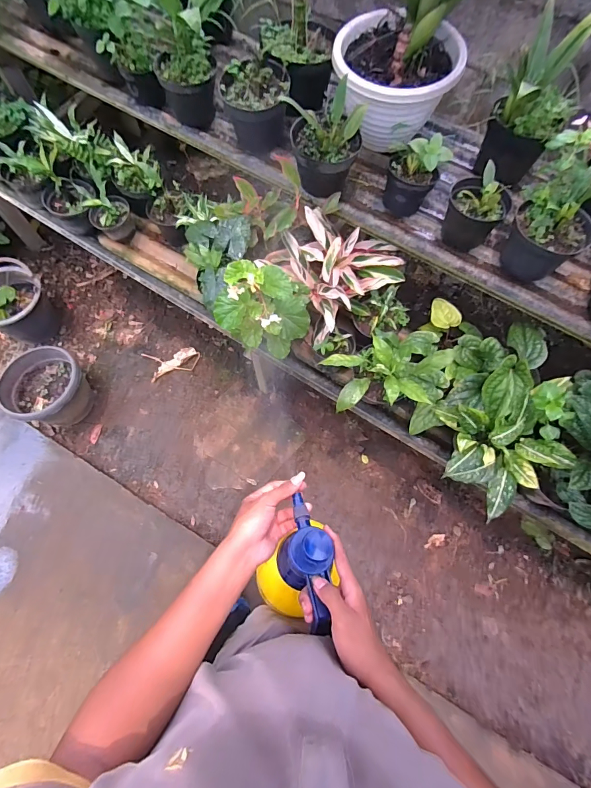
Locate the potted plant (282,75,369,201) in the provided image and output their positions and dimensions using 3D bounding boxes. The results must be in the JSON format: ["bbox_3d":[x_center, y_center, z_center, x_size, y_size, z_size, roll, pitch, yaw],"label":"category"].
[{"bbox_3d":[0.080,-0.649,0.972,0.177,0.196,0.159,-21,71,-8],"label":"potted plant"}]

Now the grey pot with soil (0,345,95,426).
[{"bbox_3d":[-0.982,-0.021,1.486,0.302,0.179,0.287,0,69,-1],"label":"grey pot with soil"}]

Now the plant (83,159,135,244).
[{"bbox_3d":[-0.653,-0.639,1.295,0.142,0.176,0.144,-30,72,-12],"label":"plant"}]

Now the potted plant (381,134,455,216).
[{"bbox_3d":[0.308,-0.586,0.975,0.134,0.177,0.151,7,69,2],"label":"potted plant"}]

